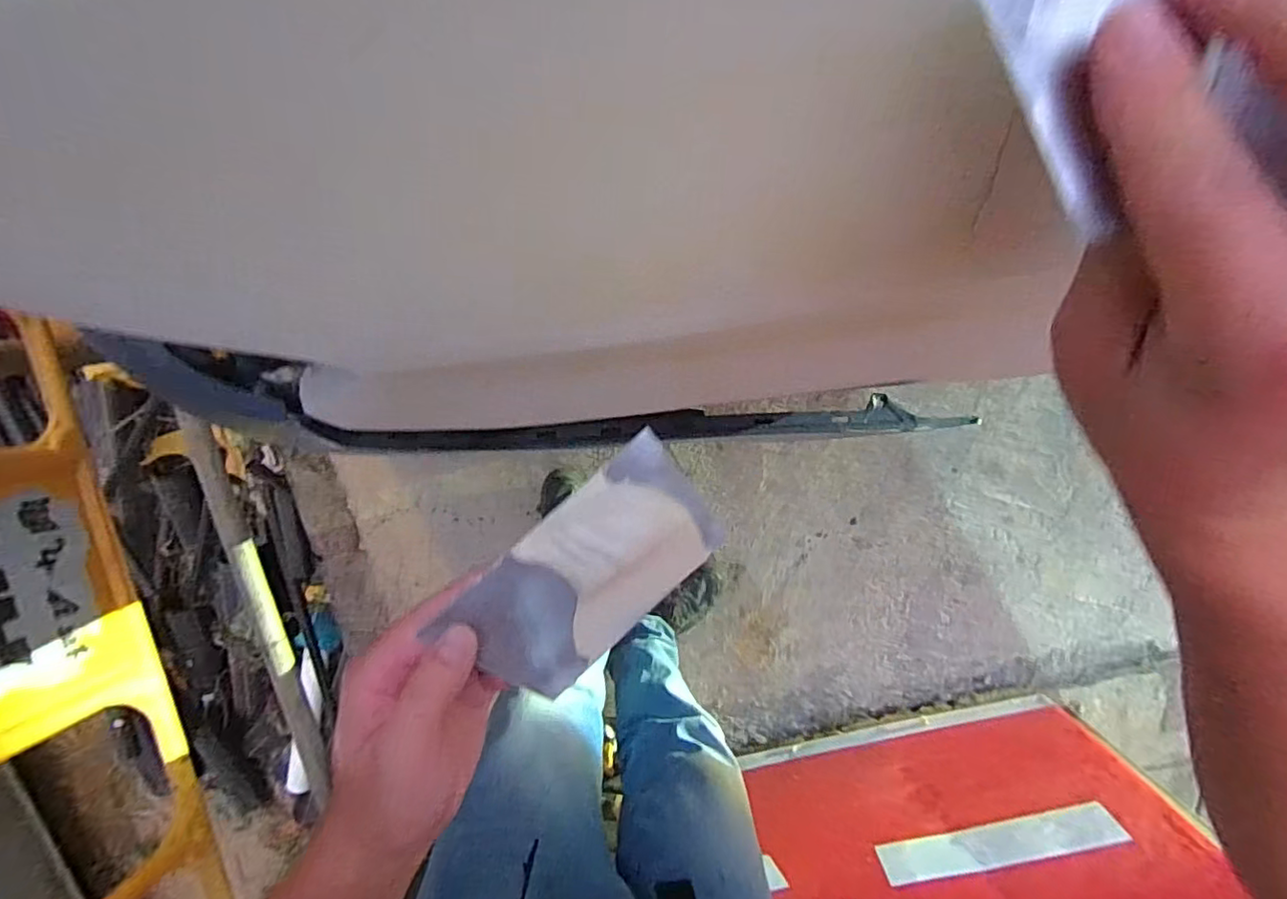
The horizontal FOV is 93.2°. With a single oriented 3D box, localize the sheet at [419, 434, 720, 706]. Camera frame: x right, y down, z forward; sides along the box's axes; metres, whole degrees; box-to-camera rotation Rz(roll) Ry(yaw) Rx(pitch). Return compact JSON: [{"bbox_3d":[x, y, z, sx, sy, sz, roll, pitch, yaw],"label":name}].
[{"bbox_3d":[-0.024,0.061,0.297,0.130,0.010,0.072,-41,109,-6],"label":"sheet"}]

